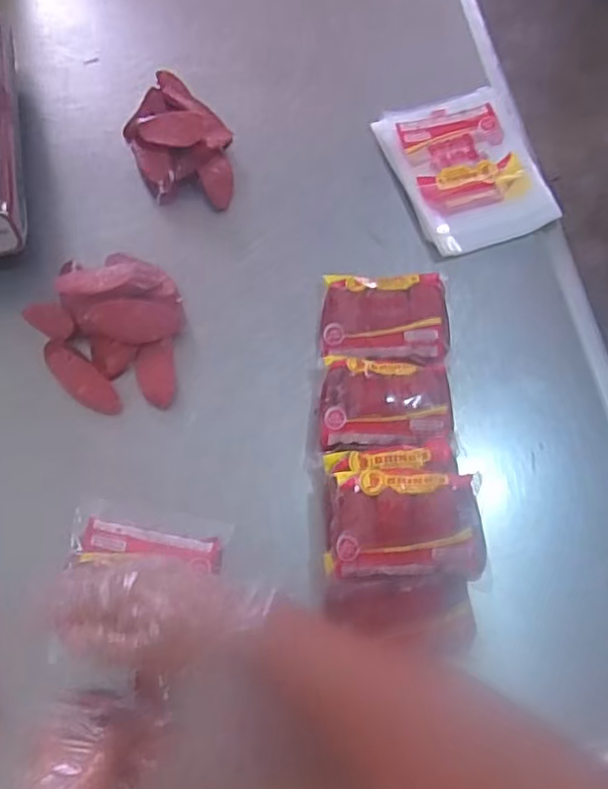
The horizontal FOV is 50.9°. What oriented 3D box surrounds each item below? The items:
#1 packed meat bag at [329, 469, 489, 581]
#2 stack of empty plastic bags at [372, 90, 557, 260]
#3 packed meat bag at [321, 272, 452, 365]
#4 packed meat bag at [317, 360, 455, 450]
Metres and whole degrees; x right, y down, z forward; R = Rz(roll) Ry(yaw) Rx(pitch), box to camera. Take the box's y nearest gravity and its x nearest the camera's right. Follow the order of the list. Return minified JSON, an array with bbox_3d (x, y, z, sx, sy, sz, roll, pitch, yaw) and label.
[{"bbox_3d":[0.093,0.114,0.568,0.131,0.036,0.091,2,70,-3],"label":"packed meat bag"},{"bbox_3d":[0.194,-0.274,0.771,0.159,0.018,0.209,-18,72,-9],"label":"stack of empty plastic bags"},{"bbox_3d":[0.088,-0.080,0.693,0.138,0.052,0.106,0,70,-3],"label":"packed meat bag"},{"bbox_3d":[0.081,0.009,0.658,0.131,0.049,0.094,-1,70,-4],"label":"packed meat bag"}]

